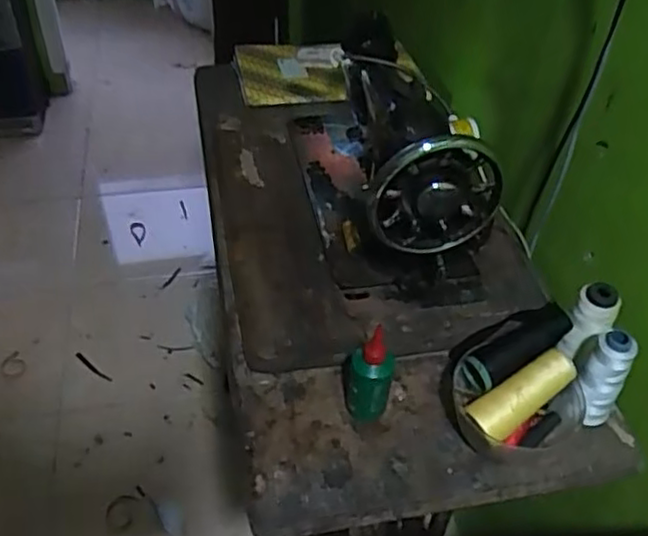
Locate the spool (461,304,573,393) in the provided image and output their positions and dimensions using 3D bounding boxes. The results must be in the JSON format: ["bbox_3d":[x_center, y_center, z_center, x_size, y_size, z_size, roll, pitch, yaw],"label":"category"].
[{"bbox_3d":[0.191,0.077,0.659,0.117,0.035,0.039,-31,50,-10],"label":"spool"}]

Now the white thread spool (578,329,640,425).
[{"bbox_3d":[0.264,0.113,0.648,0.039,0.116,0.037,28,49,26],"label":"white thread spool"}]

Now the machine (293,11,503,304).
[{"bbox_3d":[0.065,-0.167,0.843,0.168,0.202,0.400,-9,44,-11],"label":"machine"}]

